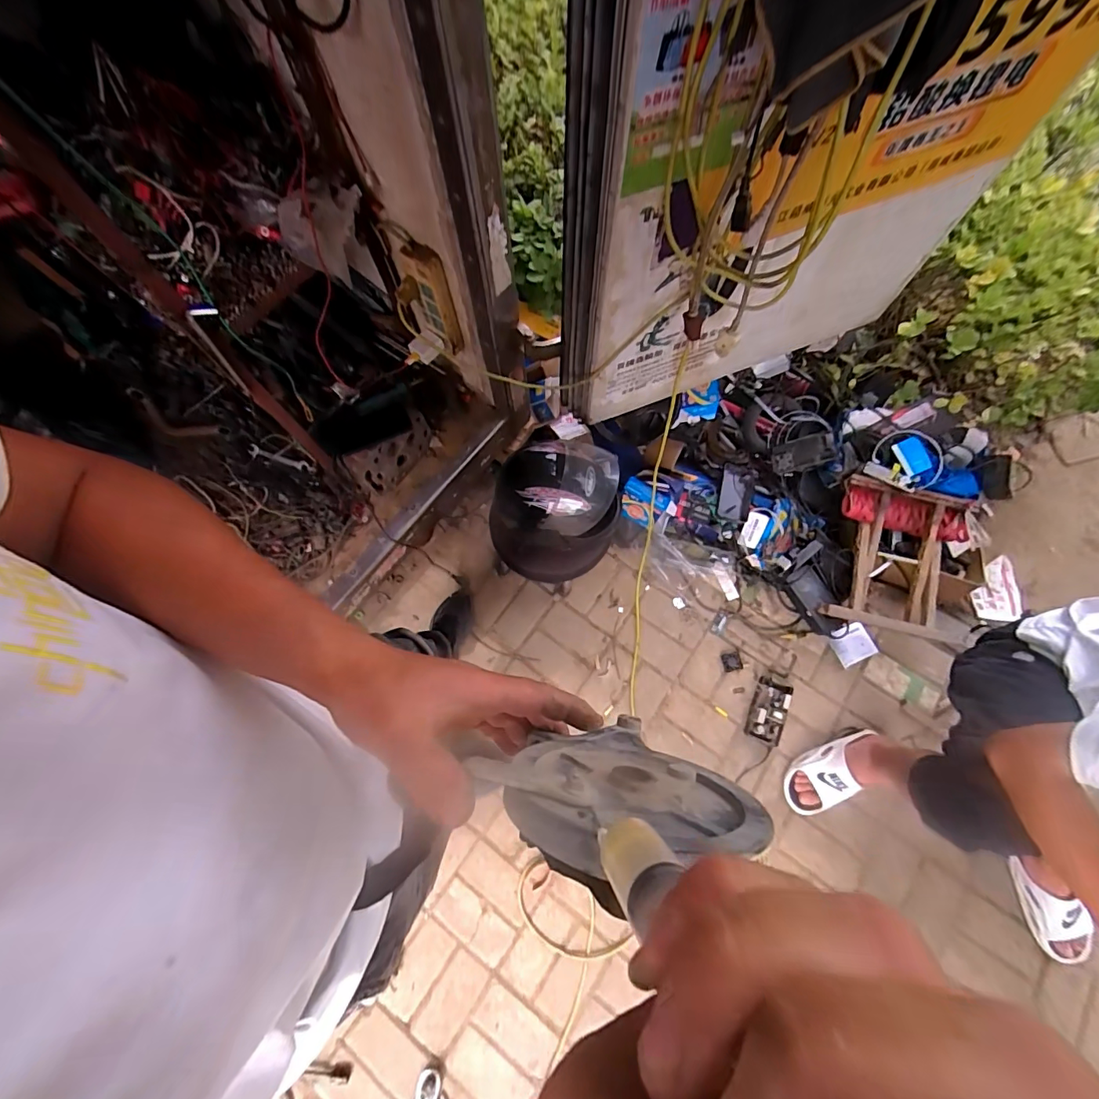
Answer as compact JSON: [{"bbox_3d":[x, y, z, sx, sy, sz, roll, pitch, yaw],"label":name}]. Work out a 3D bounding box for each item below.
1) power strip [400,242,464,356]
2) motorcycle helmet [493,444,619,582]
[{"bbox_3d":[-0.234,-0.506,0.962,0.094,0.204,0.044,32,75,12],"label":"power strip"},{"bbox_3d":[0.004,-0.085,1.126,0.301,0.255,0.256,11,72,6],"label":"motorcycle helmet"}]

